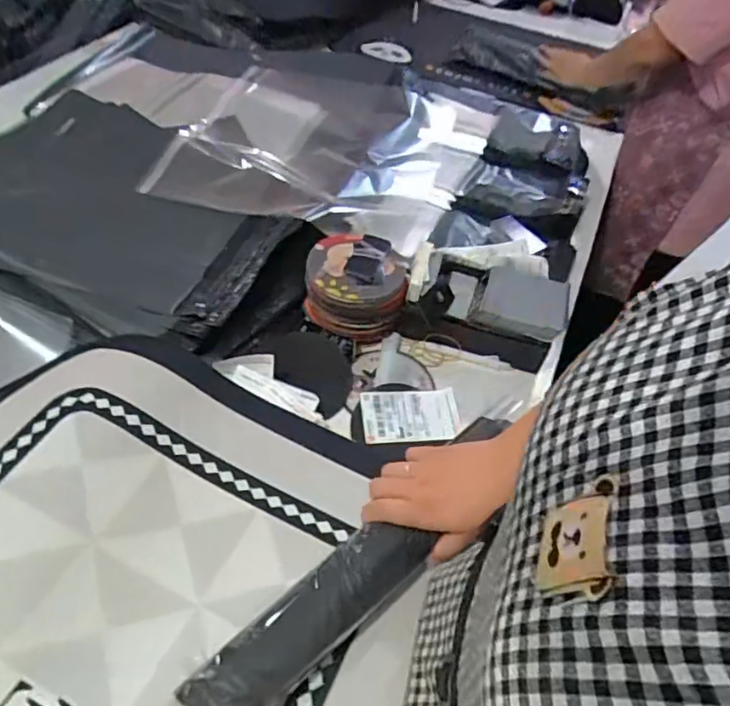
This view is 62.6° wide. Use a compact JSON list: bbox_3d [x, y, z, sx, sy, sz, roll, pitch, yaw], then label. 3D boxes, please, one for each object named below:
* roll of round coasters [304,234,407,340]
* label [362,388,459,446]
[{"bbox_3d":[-0.017,-0.101,0.889,0.136,0.092,0.137,3,48,-4],"label":"roll of round coasters"},{"bbox_3d":[0.062,0.085,0.820,0.133,0.011,0.089,-1,49,-8],"label":"label"}]

